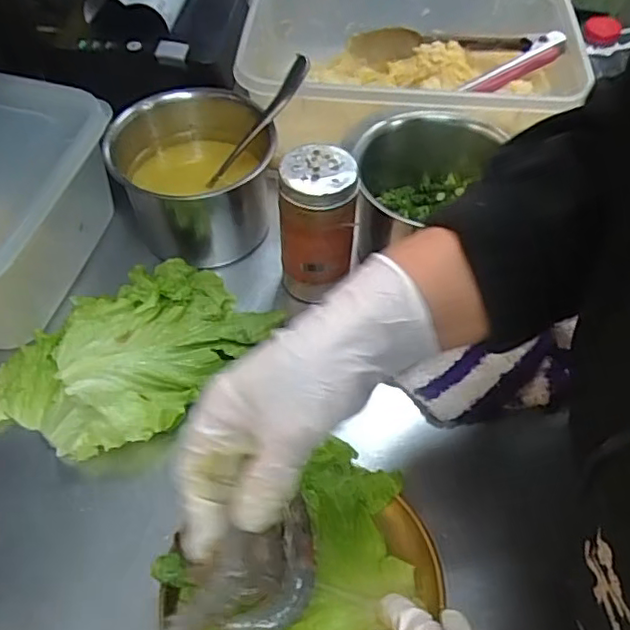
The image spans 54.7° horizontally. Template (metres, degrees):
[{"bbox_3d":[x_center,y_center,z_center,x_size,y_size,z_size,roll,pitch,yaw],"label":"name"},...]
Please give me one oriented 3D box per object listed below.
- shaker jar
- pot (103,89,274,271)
[{"bbox_3d":[0.002,-0.068,0.474,0.056,0.116,0.053,-1,54,1],"label":"shaker jar"},{"bbox_3d":[-0.099,-0.115,0.538,0.130,0.113,0.132,-1,54,1],"label":"pot"}]

